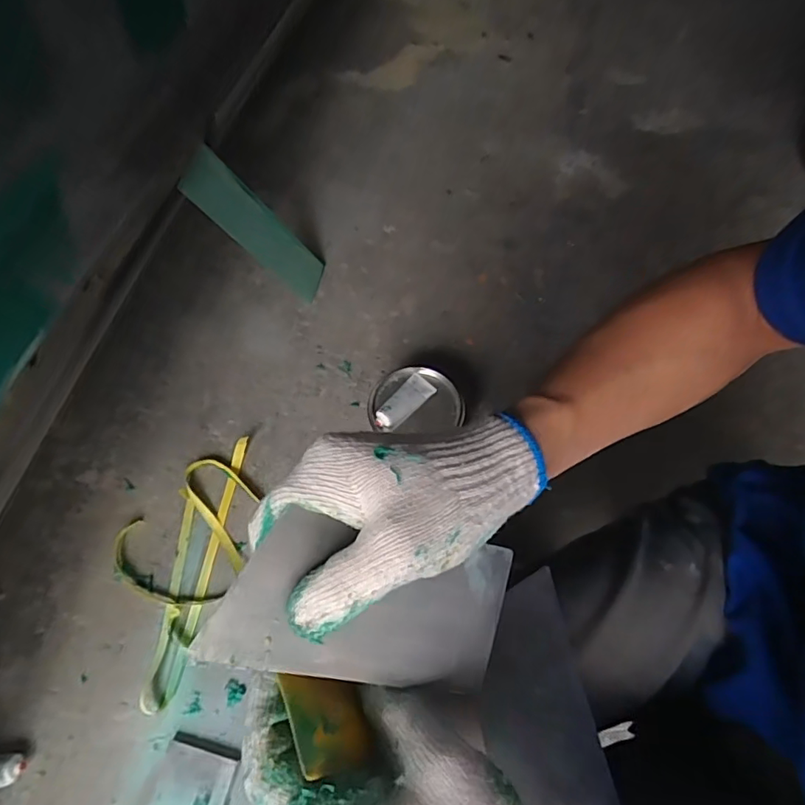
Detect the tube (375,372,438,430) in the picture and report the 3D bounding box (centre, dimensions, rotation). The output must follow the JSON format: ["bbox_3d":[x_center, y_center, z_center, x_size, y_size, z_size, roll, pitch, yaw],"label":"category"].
[{"bbox_3d":[0.001,-0.004,0.830,0.105,0.018,0.046,-41,70,-19],"label":"tube"}]

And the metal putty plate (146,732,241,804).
[{"bbox_3d":[-0.273,0.505,0.677,0.100,0.017,0.129,14,65,8],"label":"metal putty plate"}]

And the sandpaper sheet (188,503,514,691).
[{"bbox_3d":[-0.013,0.094,0.248,0.138,0.004,0.068,18,82,-22],"label":"sandpaper sheet"}]

